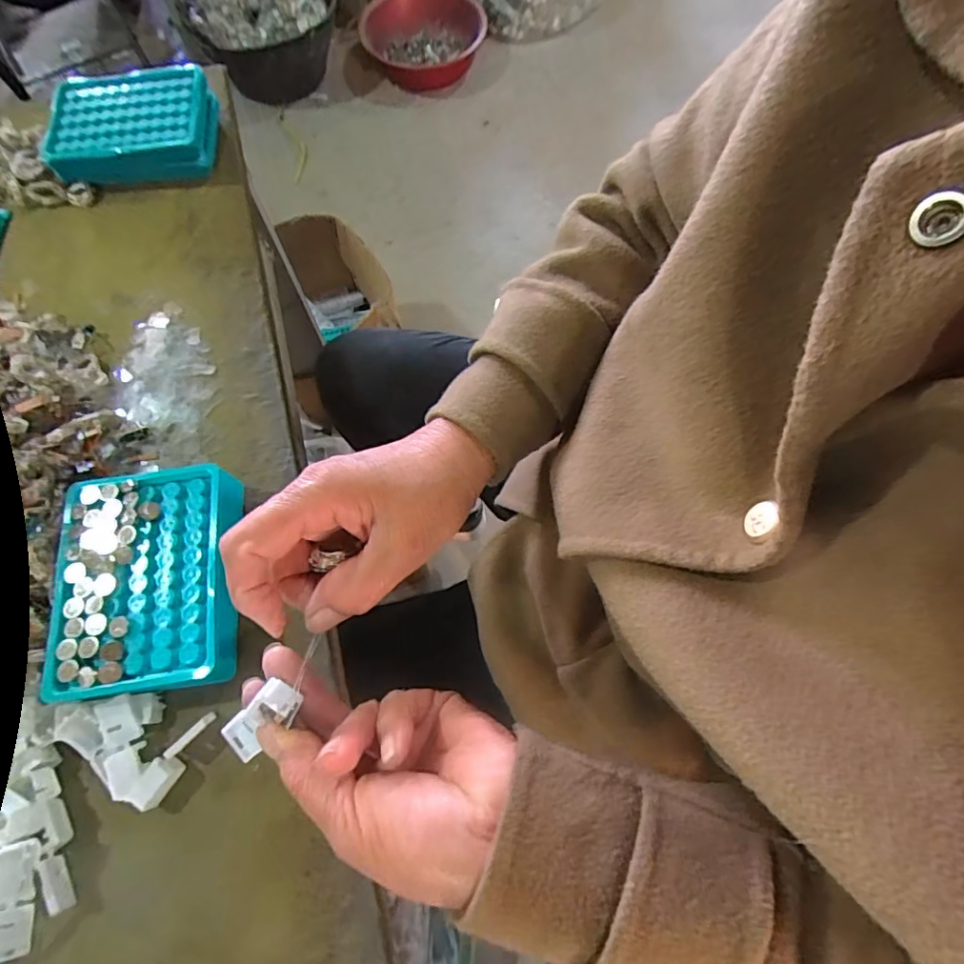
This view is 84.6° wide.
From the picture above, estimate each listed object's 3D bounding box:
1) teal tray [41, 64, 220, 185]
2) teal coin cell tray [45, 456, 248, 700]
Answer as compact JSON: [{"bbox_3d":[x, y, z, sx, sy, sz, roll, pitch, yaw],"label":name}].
[{"bbox_3d":[-0.308,-0.315,0.471,0.131,0.039,0.095,-7,69,-4],"label":"teal tray"},{"bbox_3d":[-0.201,0.060,0.326,0.097,0.036,0.129,-9,69,-4],"label":"teal coin cell tray"}]

